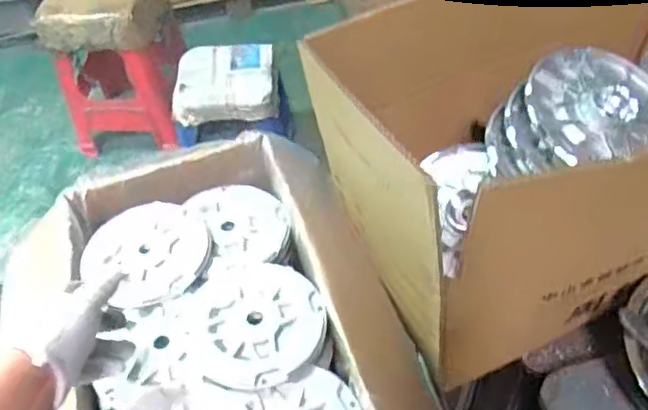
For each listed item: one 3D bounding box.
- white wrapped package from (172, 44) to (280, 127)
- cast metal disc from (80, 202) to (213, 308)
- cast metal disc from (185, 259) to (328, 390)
[{"bbox_3d":[-0.271,-0.336,1.624,0.272,0.077,0.261,-8,48,-1],"label":"white wrapped package"},{"bbox_3d":[-0.194,0.049,0.651,0.132,0.015,0.131,-3,48,3],"label":"cast metal disc"},{"bbox_3d":[-0.067,0.114,0.594,0.132,0.009,0.139,-3,48,3],"label":"cast metal disc"}]

